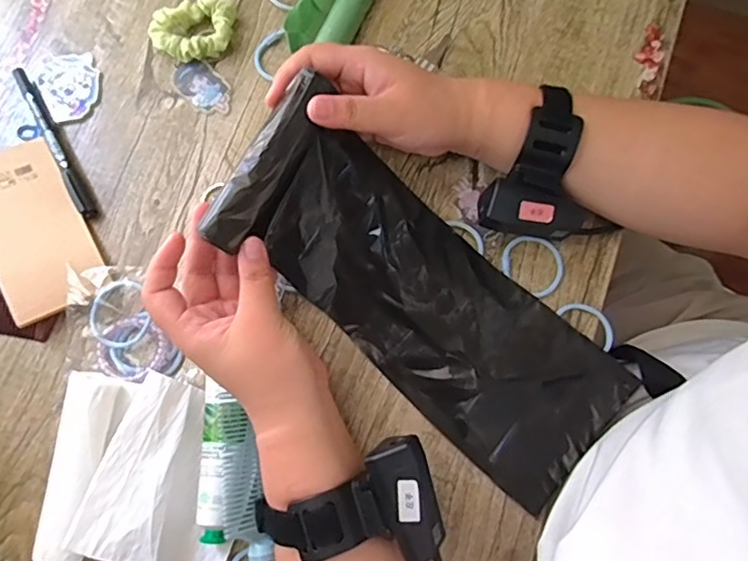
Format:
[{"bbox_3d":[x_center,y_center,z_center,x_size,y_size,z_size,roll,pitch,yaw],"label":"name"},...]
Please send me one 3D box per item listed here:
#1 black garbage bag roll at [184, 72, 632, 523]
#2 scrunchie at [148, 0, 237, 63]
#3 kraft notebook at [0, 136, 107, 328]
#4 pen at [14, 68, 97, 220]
[{"bbox_3d":[0.036,0.017,0.406,0.310,0.065,0.117,42,79,-7],"label":"black garbage bag roll"},{"bbox_3d":[-0.145,-0.204,0.469,0.069,0.020,0.049,-23,79,-4],"label":"scrunchie"},{"bbox_3d":[-0.256,-0.041,0.429,0.071,0.008,0.137,-27,78,-22],"label":"kraft notebook"},{"bbox_3d":[-0.252,-0.110,0.451,0.010,0.012,0.137,-30,79,-5],"label":"pen"}]

